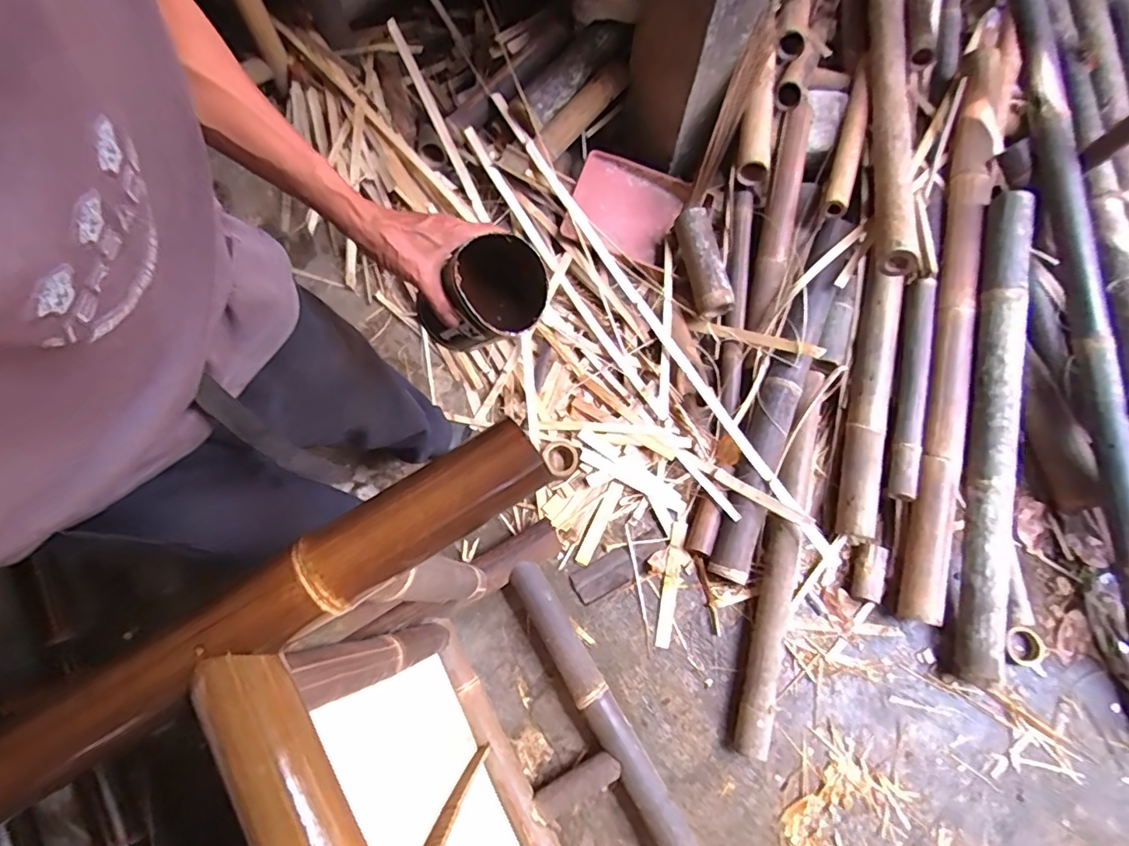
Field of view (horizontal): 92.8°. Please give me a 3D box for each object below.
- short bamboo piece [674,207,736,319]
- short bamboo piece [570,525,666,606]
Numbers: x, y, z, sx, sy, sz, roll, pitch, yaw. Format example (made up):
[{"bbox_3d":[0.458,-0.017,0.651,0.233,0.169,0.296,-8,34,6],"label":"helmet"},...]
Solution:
[{"bbox_3d":[0.337,-0.394,1.309,0.078,0.081,0.268,-14,75,-6],"label":"short bamboo piece"},{"bbox_3d":[0.129,0.322,1.218,0.235,0.017,0.073,-29,77,-9],"label":"short bamboo piece"}]

